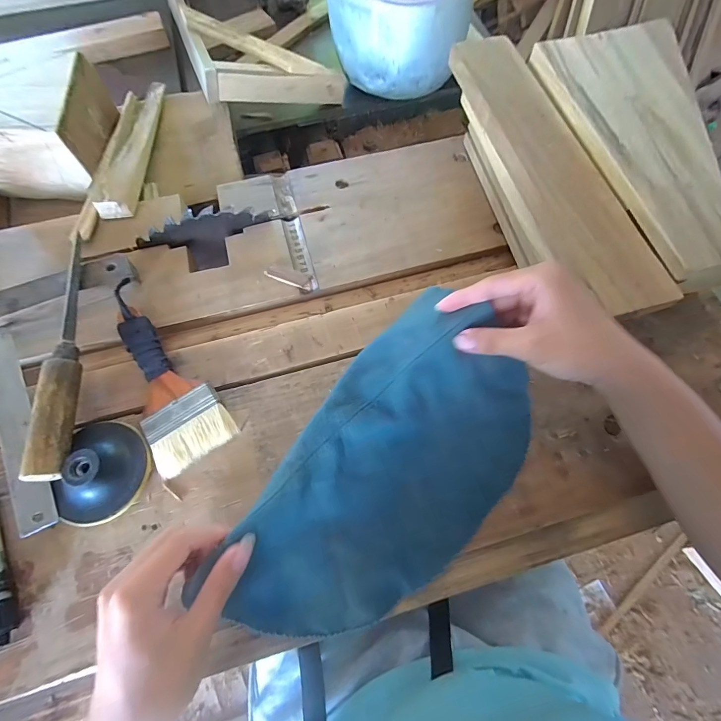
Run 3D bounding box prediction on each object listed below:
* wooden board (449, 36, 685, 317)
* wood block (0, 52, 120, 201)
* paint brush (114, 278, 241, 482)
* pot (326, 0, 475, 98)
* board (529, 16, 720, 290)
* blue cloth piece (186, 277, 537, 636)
[{"bbox_3d":[0.188,-0.203,0.375,0.076,0.025,0.357,-13,69,-4],"label":"wooden board"},{"bbox_3d":[-0.408,-0.301,0.475,0.139,0.096,0.146,0,68,1],"label":"wood block"},{"bbox_3d":[-0.200,0.014,0.362,0.073,0.023,0.188,-35,72,-12],"label":"paint brush"},{"bbox_3d":[0.060,-0.551,0.588,0.220,0.135,0.204,0,68,1],"label":"pot"},{"bbox_3d":[0.293,-0.224,0.362,0.143,0.019,0.325,-9,68,-3],"label":"board"},{"bbox_3d":[0.028,0.104,0.310,0.173,0.043,0.299,41,83,-9],"label":"blue cloth piece"}]

